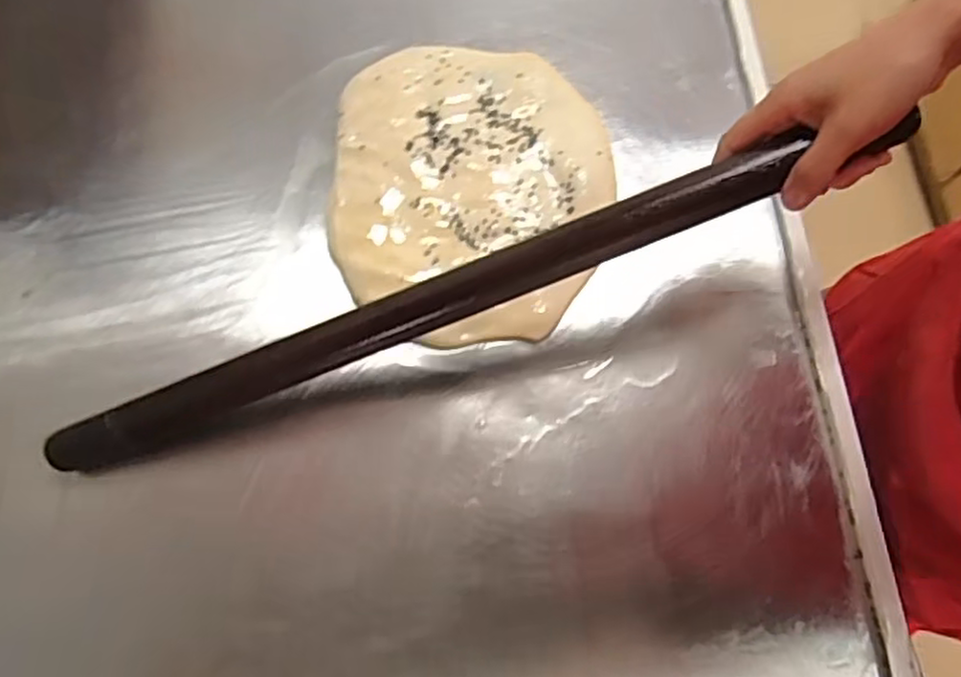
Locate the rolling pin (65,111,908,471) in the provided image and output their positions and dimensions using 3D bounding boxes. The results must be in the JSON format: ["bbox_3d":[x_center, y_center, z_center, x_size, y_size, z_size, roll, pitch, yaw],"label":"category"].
[{"bbox_3d":[-0.023,-0.025,0.455,0.559,0.028,0.029,-21,75,7],"label":"rolling pin"}]

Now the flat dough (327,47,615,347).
[{"bbox_3d":[-0.007,-0.127,0.573,0.221,0.018,0.263,-4,71,-3],"label":"flat dough"}]

